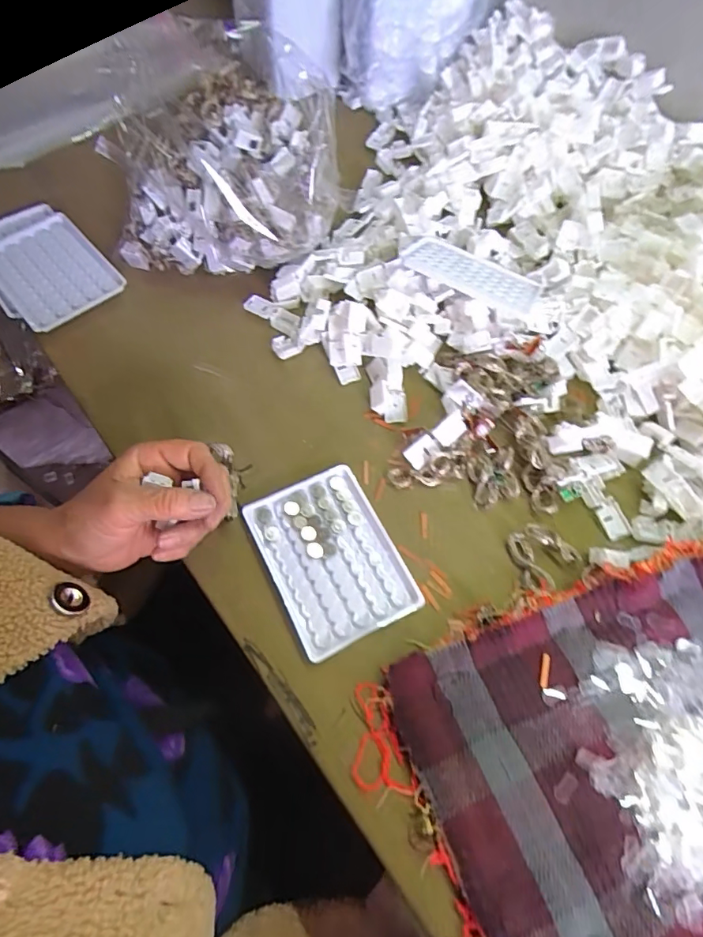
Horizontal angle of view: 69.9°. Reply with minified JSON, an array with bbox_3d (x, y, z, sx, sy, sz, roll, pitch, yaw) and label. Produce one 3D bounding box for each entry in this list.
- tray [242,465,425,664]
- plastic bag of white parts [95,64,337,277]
[{"bbox_3d":[-0.016,0.069,0.389,0.093,0.021,0.128,-26,68,-9],"label":"tray"},{"bbox_3d":[-0.114,-0.283,0.488,0.195,0.116,0.166,9,63,6],"label":"plastic bag of white parts"}]

